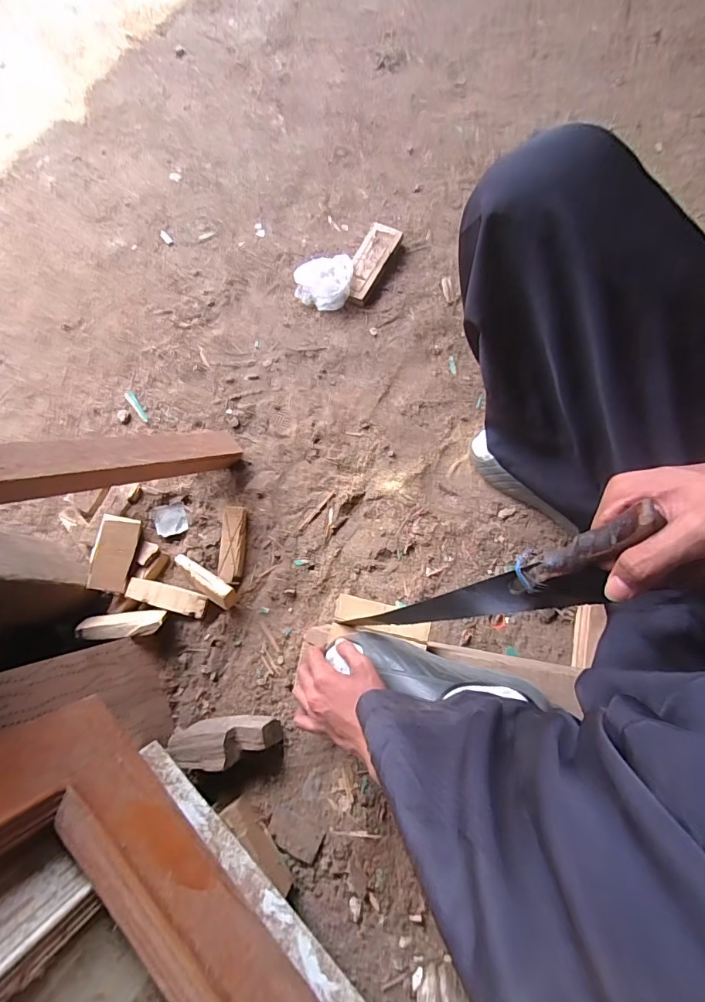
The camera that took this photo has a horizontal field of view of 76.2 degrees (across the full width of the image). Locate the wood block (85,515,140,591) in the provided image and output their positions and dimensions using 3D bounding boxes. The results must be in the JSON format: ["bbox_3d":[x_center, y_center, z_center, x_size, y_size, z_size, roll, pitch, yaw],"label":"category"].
[{"bbox_3d":[-0.392,0.085,0.739,0.059,0.018,0.121,22,66,-38],"label":"wood block"}]

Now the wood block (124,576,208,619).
[{"bbox_3d":[-0.305,0.158,0.741,0.127,0.024,0.038,15,79,4],"label":"wood block"}]

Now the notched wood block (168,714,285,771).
[{"bbox_3d":[-0.190,0.358,0.669,0.161,0.064,0.057,-7,77,2],"label":"notched wood block"}]

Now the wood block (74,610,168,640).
[{"bbox_3d":[-0.362,0.195,0.706,0.124,0.036,0.038,-5,78,0],"label":"wood block"}]

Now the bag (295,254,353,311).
[{"bbox_3d":[-0.057,-0.413,0.850,0.112,0.044,0.096,6,78,5],"label":"bag"}]

